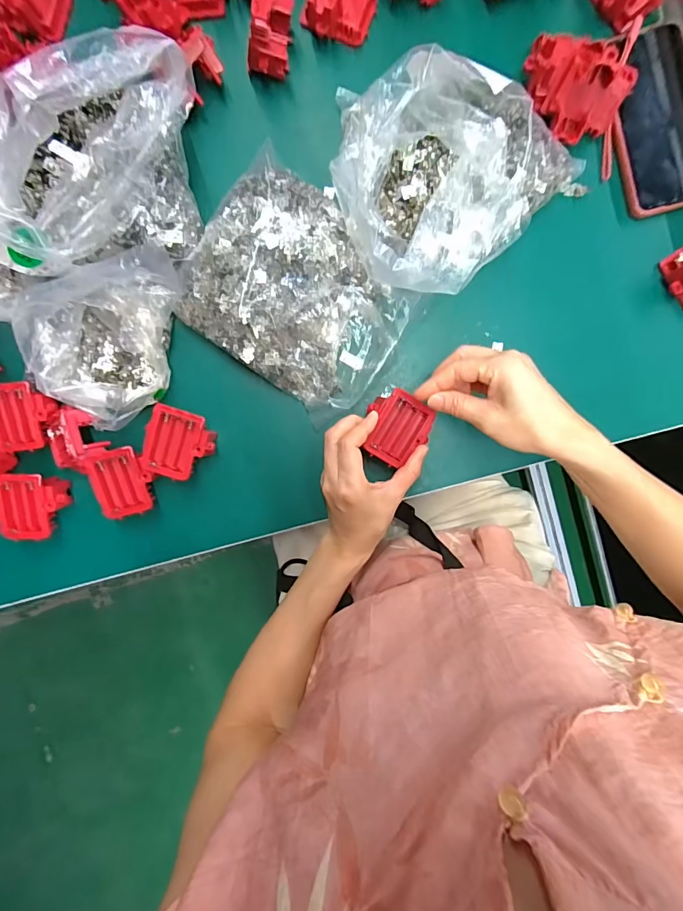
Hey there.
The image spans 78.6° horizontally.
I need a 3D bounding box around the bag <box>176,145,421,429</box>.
[{"bbox_3d":[-0.042,-0.153,0.403,0.203,0.051,0.165,38,93,-1],"label":"bag"}]

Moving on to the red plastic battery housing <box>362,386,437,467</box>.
[{"bbox_3d":[0.052,-0.026,0.399,0.064,0.020,0.064,26,100,-22],"label":"red plastic battery housing"}]

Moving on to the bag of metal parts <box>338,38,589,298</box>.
[{"bbox_3d":[0.103,-0.254,0.374,0.226,0.086,0.176,-32,92,3],"label":"bag of metal parts"}]

